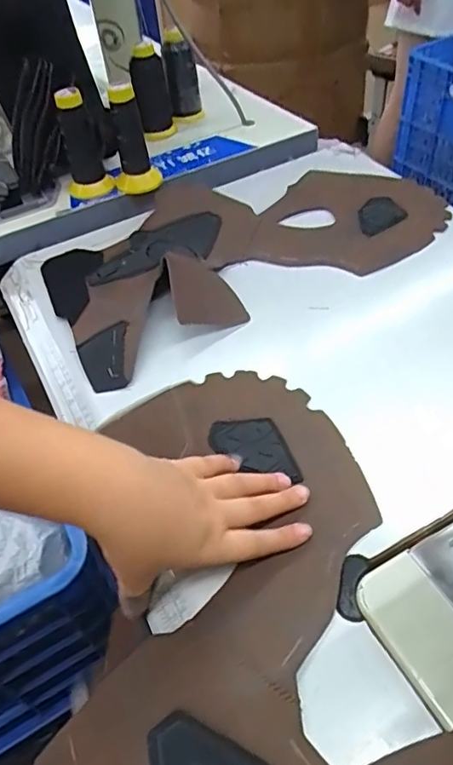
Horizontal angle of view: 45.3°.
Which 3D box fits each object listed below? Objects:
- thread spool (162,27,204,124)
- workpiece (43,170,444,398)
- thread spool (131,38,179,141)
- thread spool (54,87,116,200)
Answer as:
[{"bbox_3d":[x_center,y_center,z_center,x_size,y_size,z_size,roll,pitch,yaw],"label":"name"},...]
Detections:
[{"bbox_3d":[-0.067,-0.464,0.835,0.049,0.118,0.053,-7,47,0],"label":"thread spool"},{"bbox_3d":[0.013,-0.175,0.632,0.448,0.033,0.246,-25,50,-16],"label":"workpiece"},{"bbox_3d":[-0.110,-0.428,0.801,0.051,0.113,0.059,-11,47,-4],"label":"thread spool"},{"bbox_3d":[-0.189,-0.304,0.699,0.060,0.127,0.061,-22,49,-14],"label":"thread spool"}]

